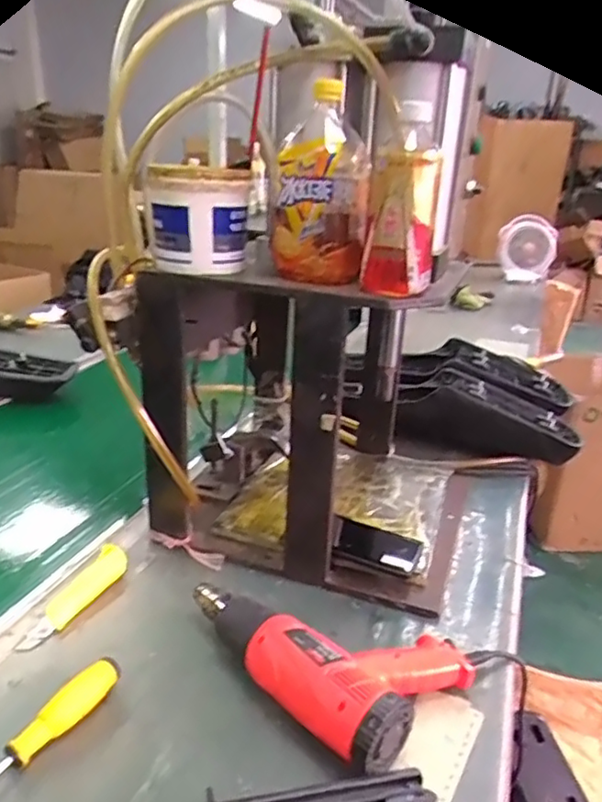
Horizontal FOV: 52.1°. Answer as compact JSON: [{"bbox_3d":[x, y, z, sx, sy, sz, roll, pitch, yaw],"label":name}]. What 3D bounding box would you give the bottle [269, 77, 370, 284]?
[{"bbox_3d":[0.018,-0.234,0.674,0.104,0.192,0.104,1,22,-2],"label":"bottle"}]

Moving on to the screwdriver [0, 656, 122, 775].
[{"bbox_3d":[-0.250,0.306,0.533,0.026,0.032,0.226,16,25,30],"label":"screwdriver"}]

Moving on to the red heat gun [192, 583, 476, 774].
[{"bbox_3d":[0.021,0.246,0.662,0.280,0.074,0.178,22,29,40],"label":"red heat gun"}]

